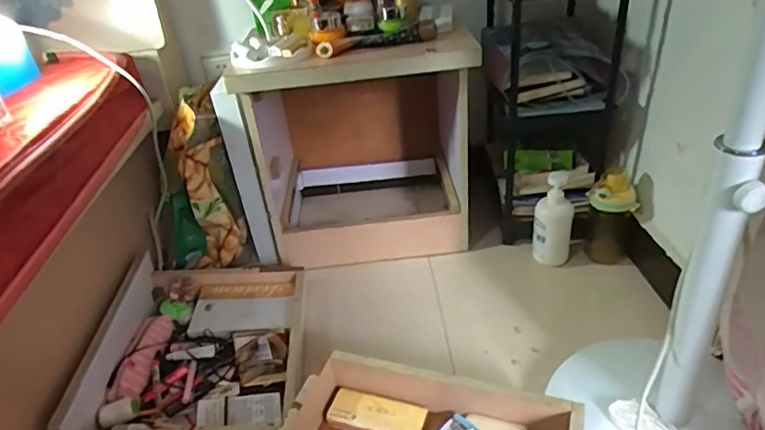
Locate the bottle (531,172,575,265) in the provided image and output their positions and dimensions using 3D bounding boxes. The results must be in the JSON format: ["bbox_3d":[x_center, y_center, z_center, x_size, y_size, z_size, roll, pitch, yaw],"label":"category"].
[{"bbox_3d":[0.347,0.018,1.074,0.073,0.197,0.064,4,34,15],"label":"bottle"}]

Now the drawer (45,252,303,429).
[{"bbox_3d":[-0.305,0.218,0.890,0.322,0.114,0.398,-8,33,-2],"label":"drawer"}]

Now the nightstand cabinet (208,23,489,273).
[{"bbox_3d":[-0.069,-0.153,1.208,0.501,0.496,0.409,-8,33,-3],"label":"nightstand cabinet"}]

